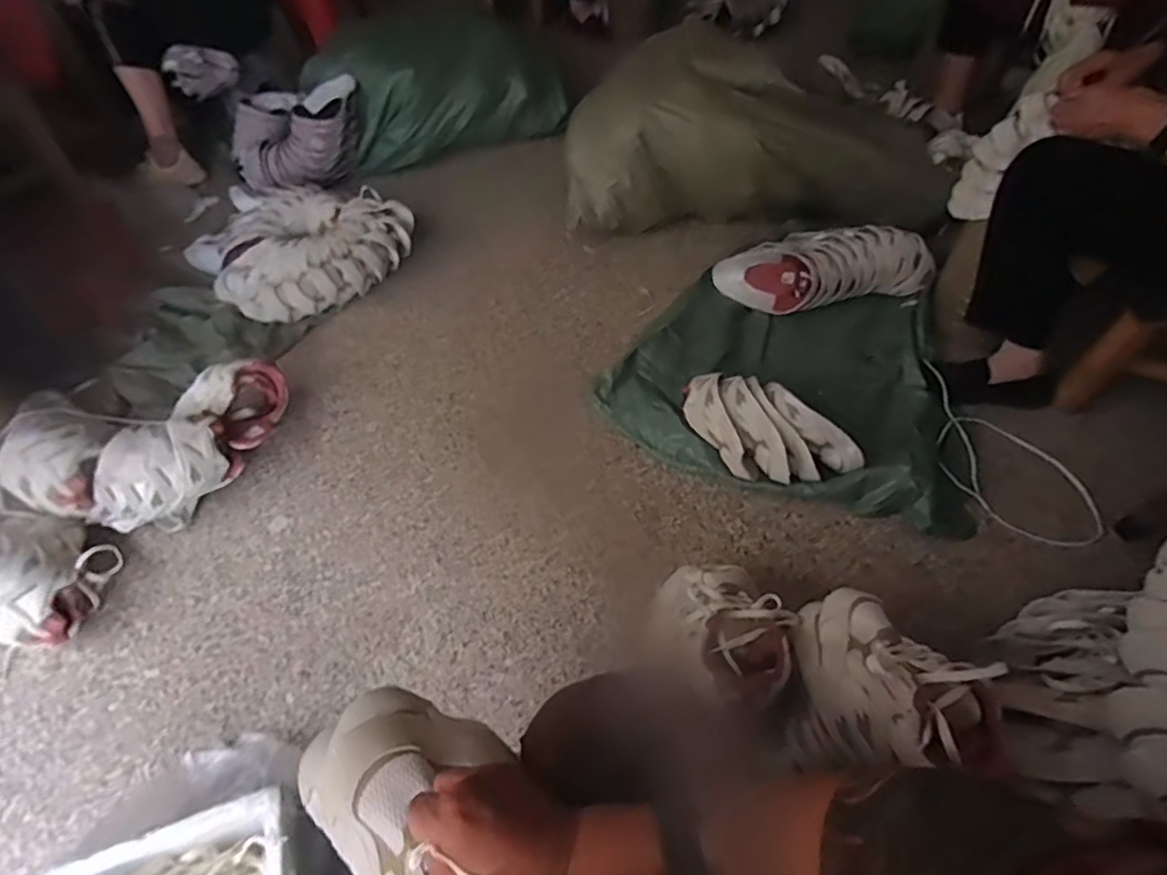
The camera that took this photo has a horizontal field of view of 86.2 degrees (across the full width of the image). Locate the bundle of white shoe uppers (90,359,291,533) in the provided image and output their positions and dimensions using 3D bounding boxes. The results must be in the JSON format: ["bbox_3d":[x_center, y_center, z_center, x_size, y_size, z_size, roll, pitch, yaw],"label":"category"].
[{"bbox_3d":[-0.680,0.011,1.124,0.176,0.141,0.367,14,52,12],"label":"bundle of white shoe uppers"}]

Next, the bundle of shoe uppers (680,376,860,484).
[{"bbox_3d":[0.319,-0.015,1.104,0.309,0.094,0.153,37,60,27],"label":"bundle of shoe uppers"}]

